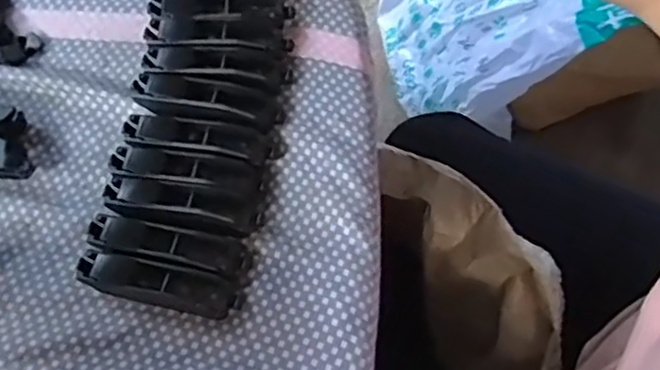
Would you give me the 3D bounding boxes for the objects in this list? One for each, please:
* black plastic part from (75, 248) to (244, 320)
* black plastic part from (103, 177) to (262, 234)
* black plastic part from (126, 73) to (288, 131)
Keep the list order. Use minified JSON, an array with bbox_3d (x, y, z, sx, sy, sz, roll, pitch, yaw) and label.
[{"bbox_3d":[-0.080,0.045,0.310,0.075,0.016,0.018,11,70,7],"label":"black plastic part"},{"bbox_3d":[-0.071,0.009,0.322,0.073,0.016,0.017,7,70,5],"label":"black plastic part"},{"bbox_3d":[-0.063,-0.041,0.341,0.074,0.017,0.021,8,70,5],"label":"black plastic part"}]

